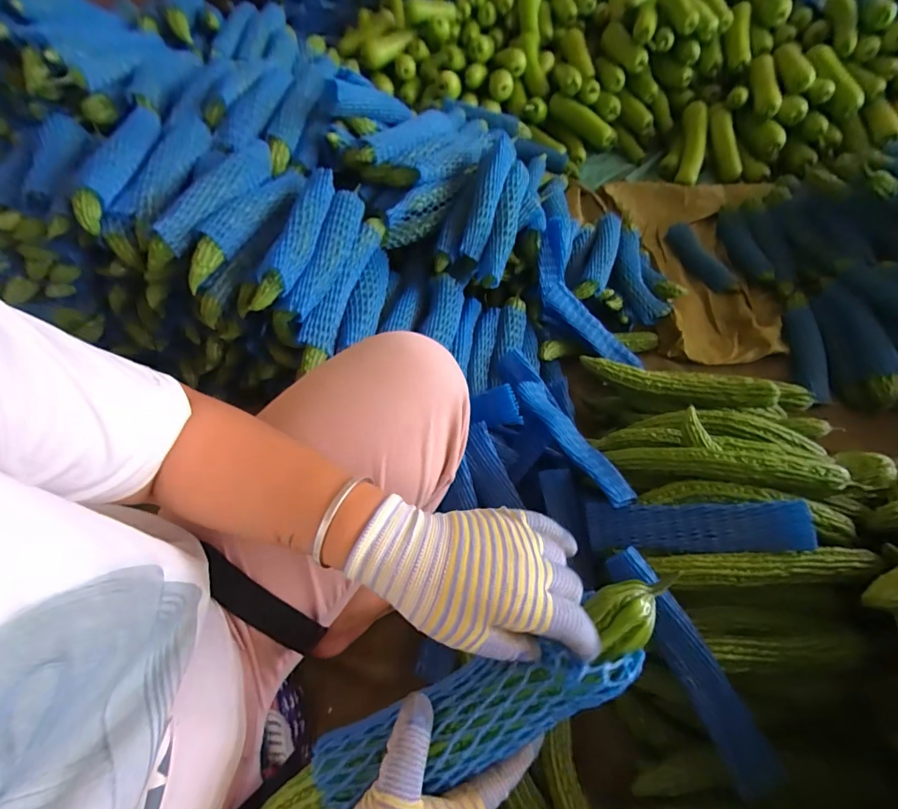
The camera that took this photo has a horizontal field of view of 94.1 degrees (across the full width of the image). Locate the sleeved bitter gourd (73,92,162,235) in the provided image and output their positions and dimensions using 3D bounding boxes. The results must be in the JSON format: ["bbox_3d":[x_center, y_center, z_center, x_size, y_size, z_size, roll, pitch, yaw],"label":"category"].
[{"bbox_3d":[-0.507,-0.392,0.655,0.058,0.054,0.306,-5,57,-2],"label":"sleeved bitter gourd"}]

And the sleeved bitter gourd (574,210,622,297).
[{"bbox_3d":[0.326,-0.321,0.898,0.058,0.044,0.245,18,59,13],"label":"sleeved bitter gourd"}]

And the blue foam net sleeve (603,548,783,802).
[{"bbox_3d":[0.259,0.277,0.446,0.046,0.019,0.248,-24,72,-13],"label":"blue foam net sleeve"}]

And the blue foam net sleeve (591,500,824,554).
[{"bbox_3d":[0.296,0.149,0.513,0.236,0.020,0.059,-7,54,22],"label":"blue foam net sleeve"}]

